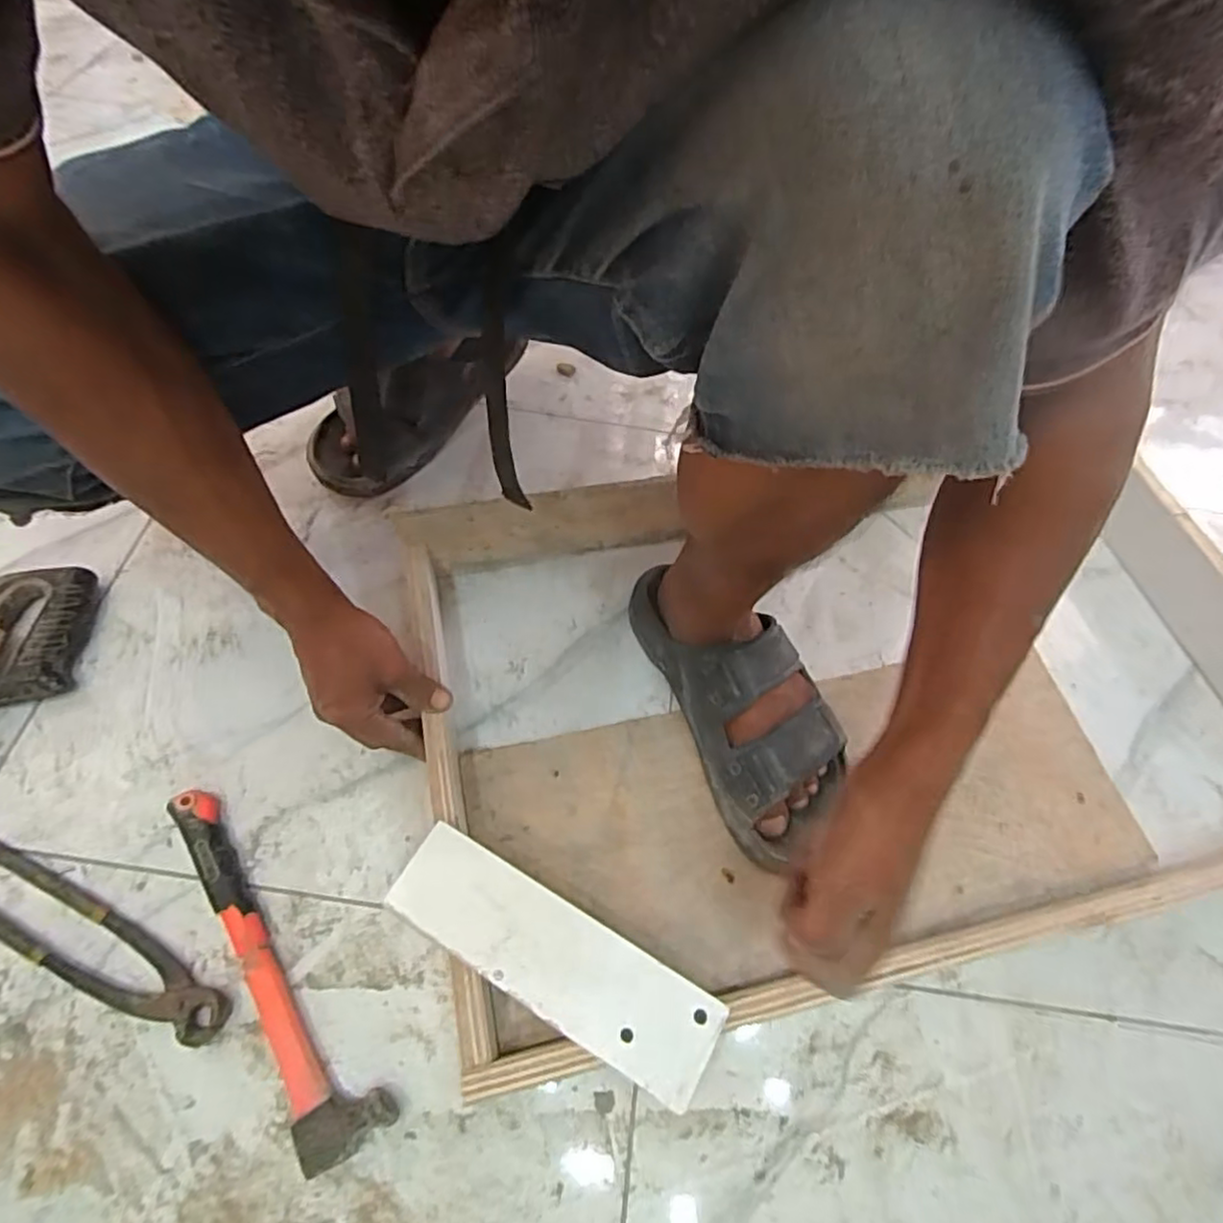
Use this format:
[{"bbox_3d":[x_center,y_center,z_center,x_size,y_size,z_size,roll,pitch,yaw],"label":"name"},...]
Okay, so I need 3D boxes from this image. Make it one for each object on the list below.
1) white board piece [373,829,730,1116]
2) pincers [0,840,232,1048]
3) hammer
[{"bbox_3d":[-0.036,0.208,0.405,0.207,0.010,0.058,29,63,12],"label":"white board piece"},{"bbox_3d":[-0.359,0.217,0.444,0.236,0.019,0.045,24,62,9],"label":"pincers"},{"bbox_3d":[-0.232,0.229,0.447,0.054,0.023,0.259,-32,68,-20],"label":"hammer"}]

